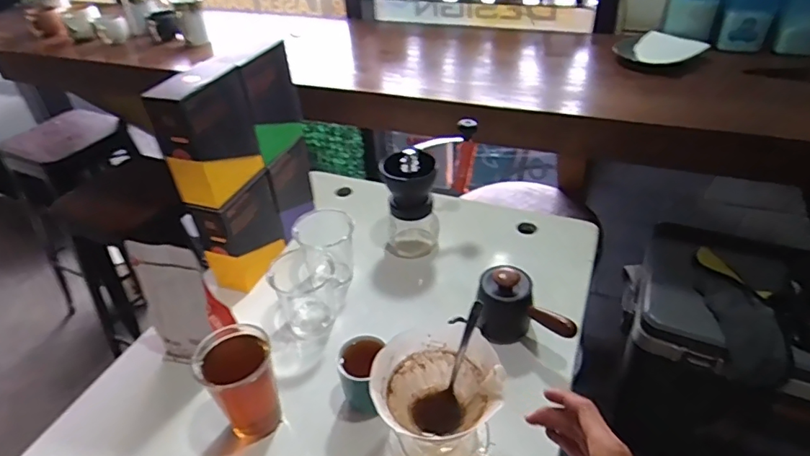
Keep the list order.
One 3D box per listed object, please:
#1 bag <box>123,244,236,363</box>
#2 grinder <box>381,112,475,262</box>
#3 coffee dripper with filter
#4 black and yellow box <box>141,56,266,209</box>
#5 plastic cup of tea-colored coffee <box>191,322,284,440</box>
[{"bbox_3d":[-0.297,0.102,0.677,0.100,0.194,0.046,-2,39,2],"label":"bag"},{"bbox_3d":[0.037,-0.063,0.854,0.080,0.193,0.156,27,48,33],"label":"grinder"},{"bbox_3d":[0.029,0.154,0.490,0.114,0.088,0.101,-4,38,0],"label":"coffee dripper with filter"},{"bbox_3d":[-0.273,-0.129,0.708,0.070,0.168,0.131,8,40,15],"label":"black and yellow box"},{"bbox_3d":[-0.190,0.185,0.601,0.081,0.129,0.074,-2,38,2],"label":"plastic cup of tea-colored coffee"}]

